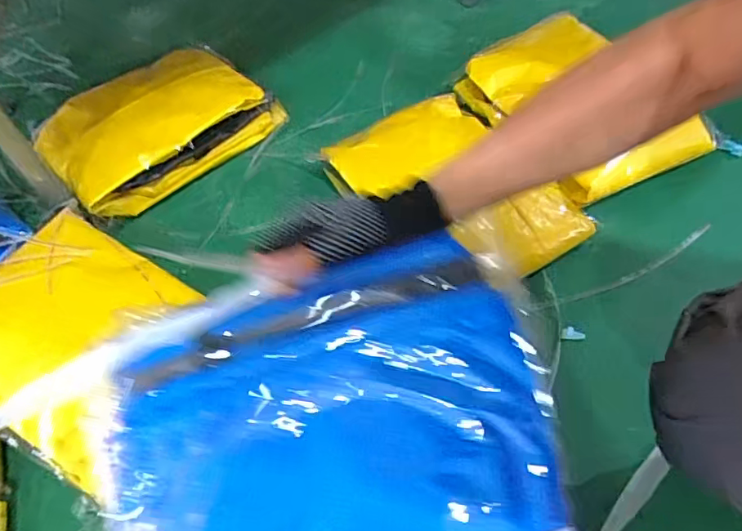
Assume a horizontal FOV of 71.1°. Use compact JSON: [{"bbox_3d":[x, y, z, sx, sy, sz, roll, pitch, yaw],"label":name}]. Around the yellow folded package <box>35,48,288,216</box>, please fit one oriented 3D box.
[{"bbox_3d":[-0.344,-0.235,0.829,0.320,0.113,0.226,-36,62,-17],"label":"yellow folded package"}]

